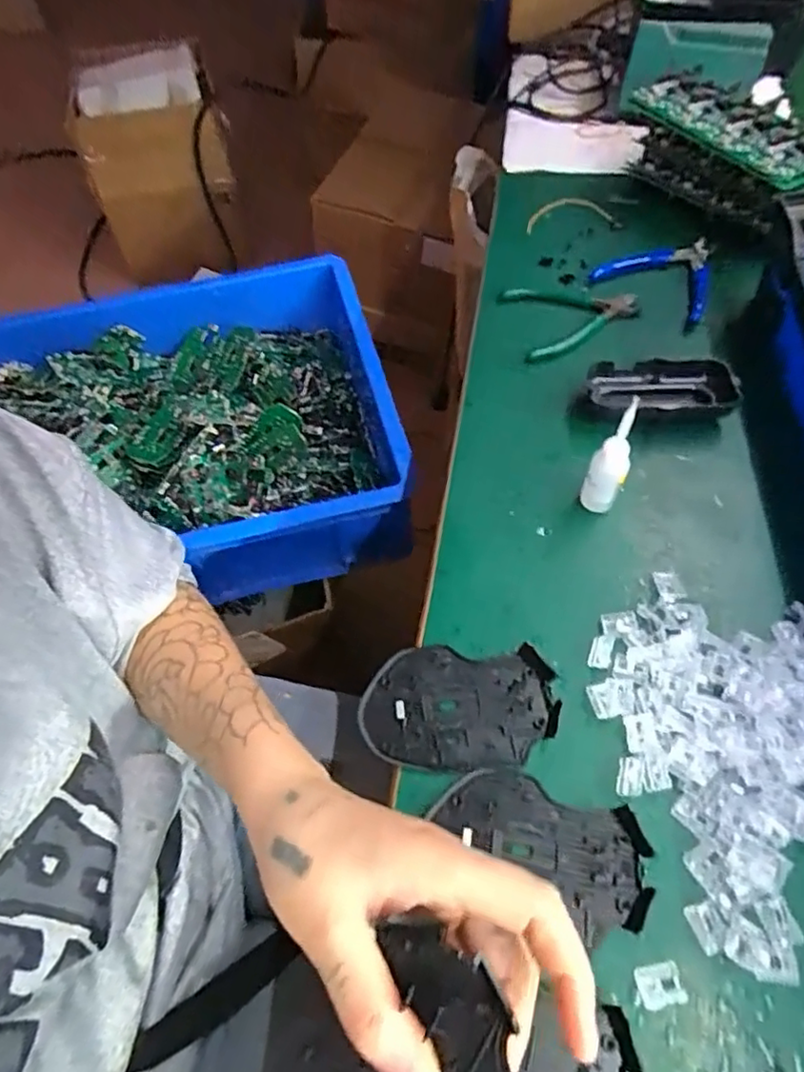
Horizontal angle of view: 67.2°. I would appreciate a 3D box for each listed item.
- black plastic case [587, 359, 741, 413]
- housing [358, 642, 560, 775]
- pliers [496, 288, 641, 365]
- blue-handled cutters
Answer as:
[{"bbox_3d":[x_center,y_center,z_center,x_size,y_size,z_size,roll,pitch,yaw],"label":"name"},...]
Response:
[{"bbox_3d":[0.205,-0.119,0.482,0.107,0.031,0.044,6,58,4],"label":"black plastic case"},{"bbox_3d":[0.033,0.102,0.363,0.112,0.009,0.071,0,58,1],"label":"housing"},{"bbox_3d":[0.154,-0.209,0.556,0.118,0.009,0.097,-16,59,-9],"label":"pliers"},{"bbox_3d":[0.249,-0.249,0.574,0.111,0.015,0.108,37,65,21],"label":"blue-handled cutters"}]

